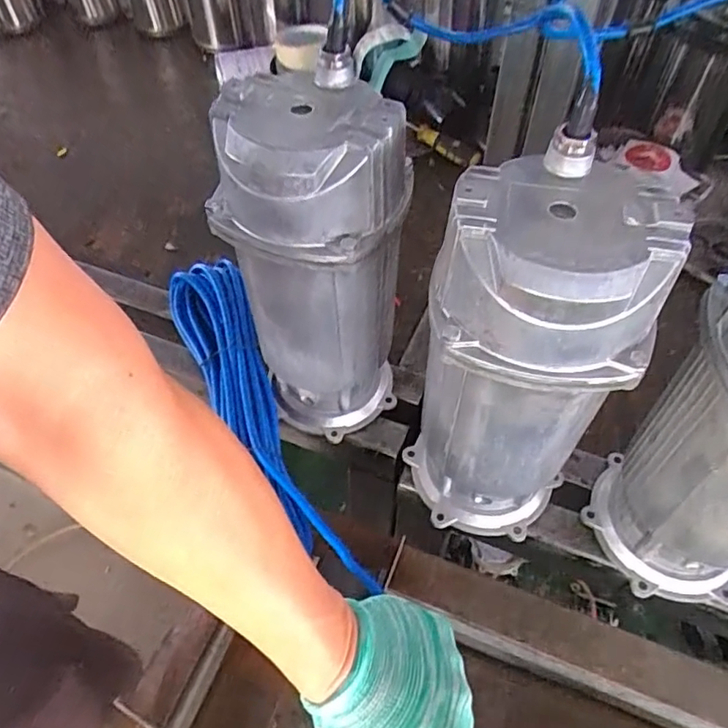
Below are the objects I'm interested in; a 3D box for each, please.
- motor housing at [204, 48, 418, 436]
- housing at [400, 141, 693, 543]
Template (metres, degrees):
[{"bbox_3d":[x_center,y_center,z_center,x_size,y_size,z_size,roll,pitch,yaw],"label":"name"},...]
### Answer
[{"bbox_3d":[-0.039,-0.063,0.463,0.128,0.291,0.119,-5,53,-3],"label":"motor housing"},{"bbox_3d":[0.103,0.013,0.406,0.129,0.289,0.115,23,57,17],"label":"housing"}]

